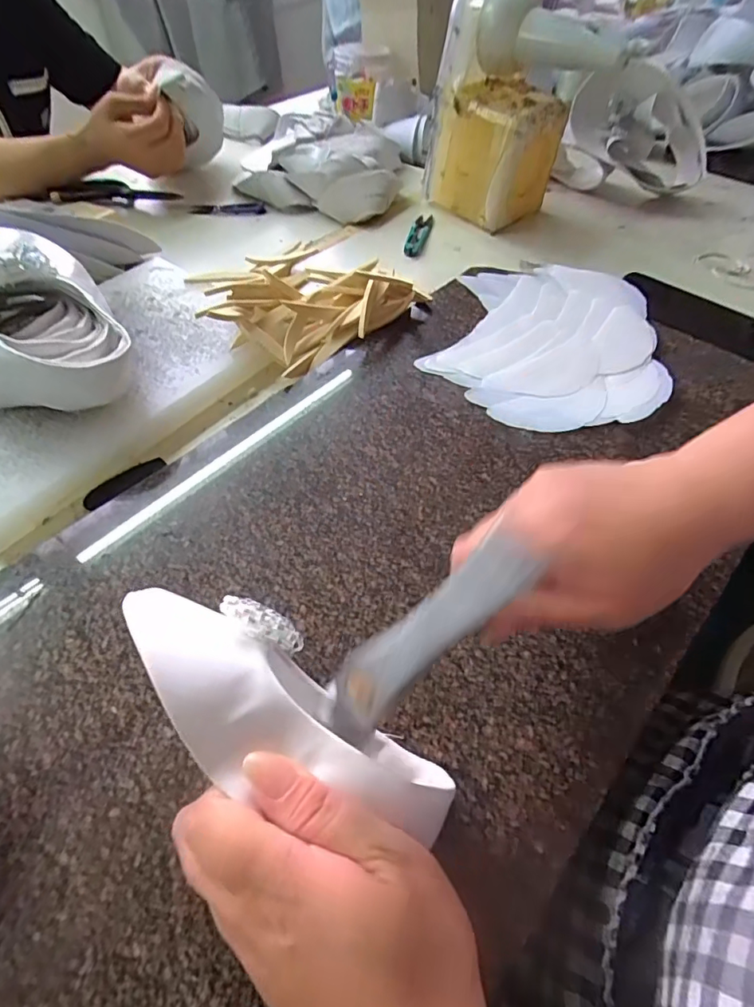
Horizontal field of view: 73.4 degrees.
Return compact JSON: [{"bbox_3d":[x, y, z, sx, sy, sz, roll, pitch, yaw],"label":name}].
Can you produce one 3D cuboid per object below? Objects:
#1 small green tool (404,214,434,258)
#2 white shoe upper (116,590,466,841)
[{"bbox_3d":[0.051,-0.327,0.609,0.020,0.022,0.106,9,53,7],"label":"small green tool"},{"bbox_3d":[-0.040,0.090,0.216,0.155,0.049,0.060,34,61,-2],"label":"white shoe upper"}]

